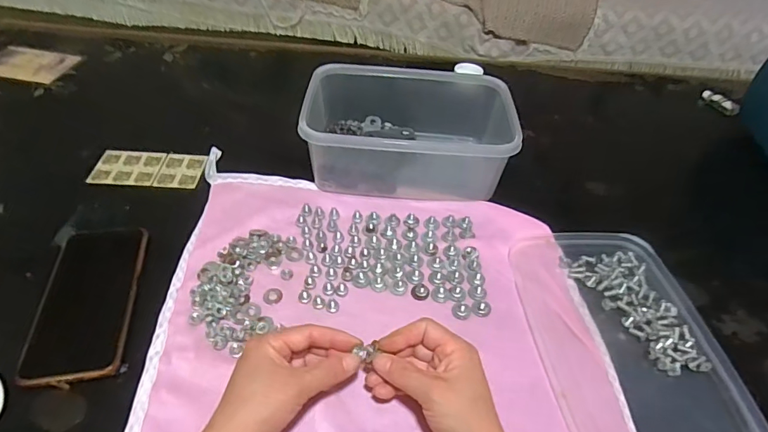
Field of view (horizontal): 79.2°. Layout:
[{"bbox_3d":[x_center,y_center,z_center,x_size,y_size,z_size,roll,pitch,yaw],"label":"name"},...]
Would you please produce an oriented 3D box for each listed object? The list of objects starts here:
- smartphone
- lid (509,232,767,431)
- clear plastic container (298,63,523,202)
[{"bbox_3d":[-0.274,0.076,0.433,0.078,0.011,0.163,-5,48,-8],"label":"smartphone"},{"bbox_3d":[0.227,0.110,0.439,0.163,0.009,0.249,-3,47,-6],"label":"lid"},{"bbox_3d":[0.030,-0.113,0.582,0.245,0.083,0.173,4,47,1],"label":"clear plastic container"}]

